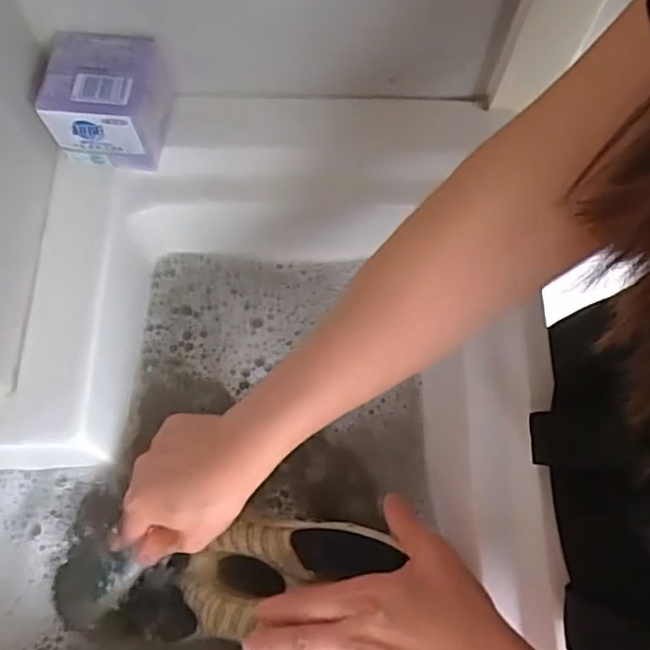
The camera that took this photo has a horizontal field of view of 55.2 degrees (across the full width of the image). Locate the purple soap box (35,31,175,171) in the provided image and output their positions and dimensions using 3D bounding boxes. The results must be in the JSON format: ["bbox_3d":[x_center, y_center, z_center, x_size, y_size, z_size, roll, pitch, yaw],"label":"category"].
[{"bbox_3d":[-0.160,-0.167,0.464,0.074,0.073,0.074,4,70,1],"label":"purple soap box"}]

